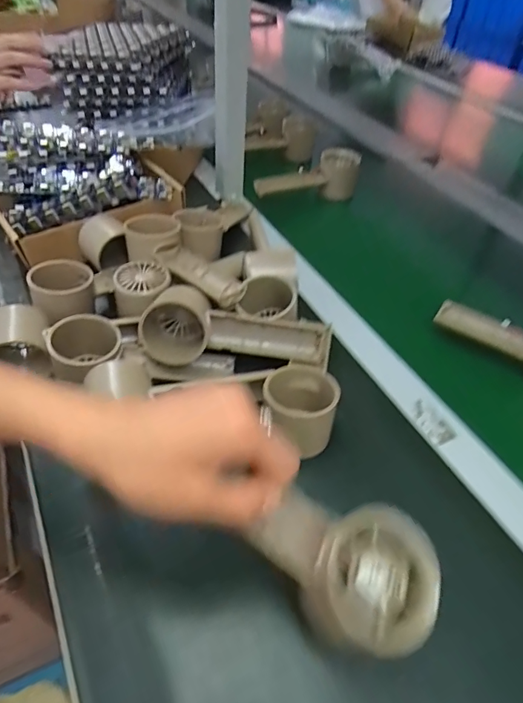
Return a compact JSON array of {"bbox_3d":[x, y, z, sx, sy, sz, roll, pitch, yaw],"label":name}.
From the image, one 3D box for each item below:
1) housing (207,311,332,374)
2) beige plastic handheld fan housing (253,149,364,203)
[{"bbox_3d":[0.009,-0.011,0.399,0.113,0.038,0.018,10,46,-10],"label":"housing"},{"bbox_3d":[0.067,-0.259,0.661,0.164,0.054,0.056,-12,49,-13],"label":"beige plastic handheld fan housing"}]

